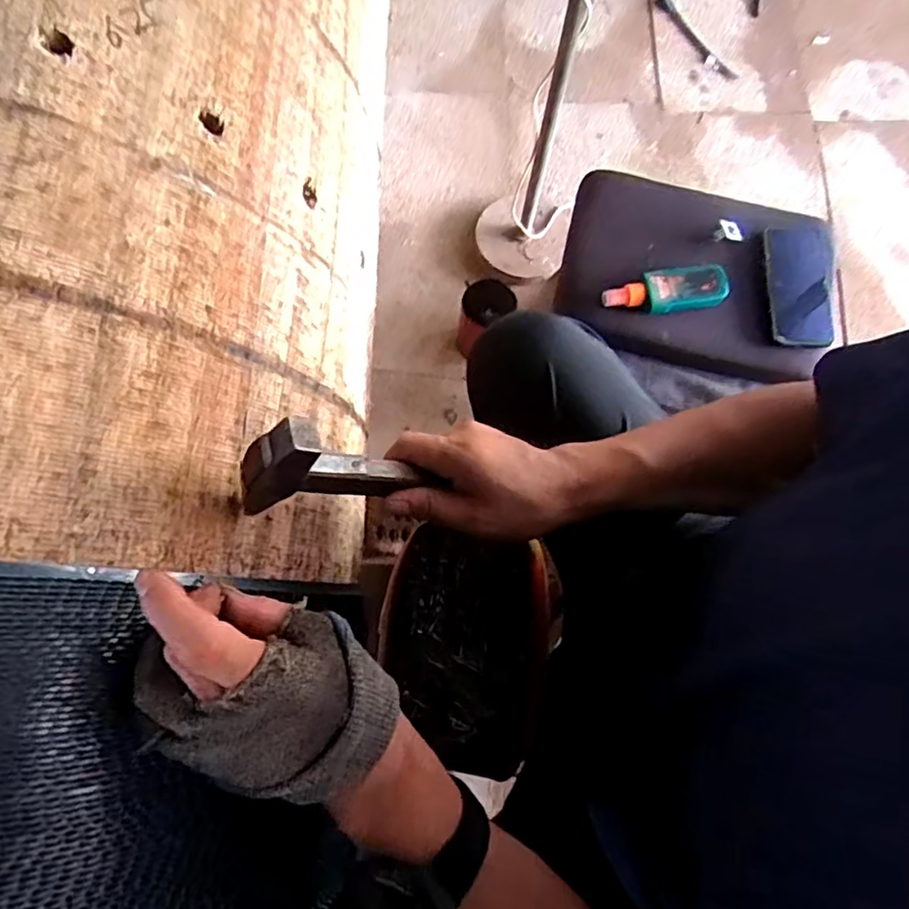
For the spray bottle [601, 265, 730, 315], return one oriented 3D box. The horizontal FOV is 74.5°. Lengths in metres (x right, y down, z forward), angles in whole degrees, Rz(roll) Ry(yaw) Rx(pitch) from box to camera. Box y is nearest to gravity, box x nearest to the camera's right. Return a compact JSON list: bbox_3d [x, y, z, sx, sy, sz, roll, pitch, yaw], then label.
[{"bbox_3d":[0.268,-0.207,0.760,0.152,0.027,0.053,-5,102,2],"label":"spray bottle"}]

